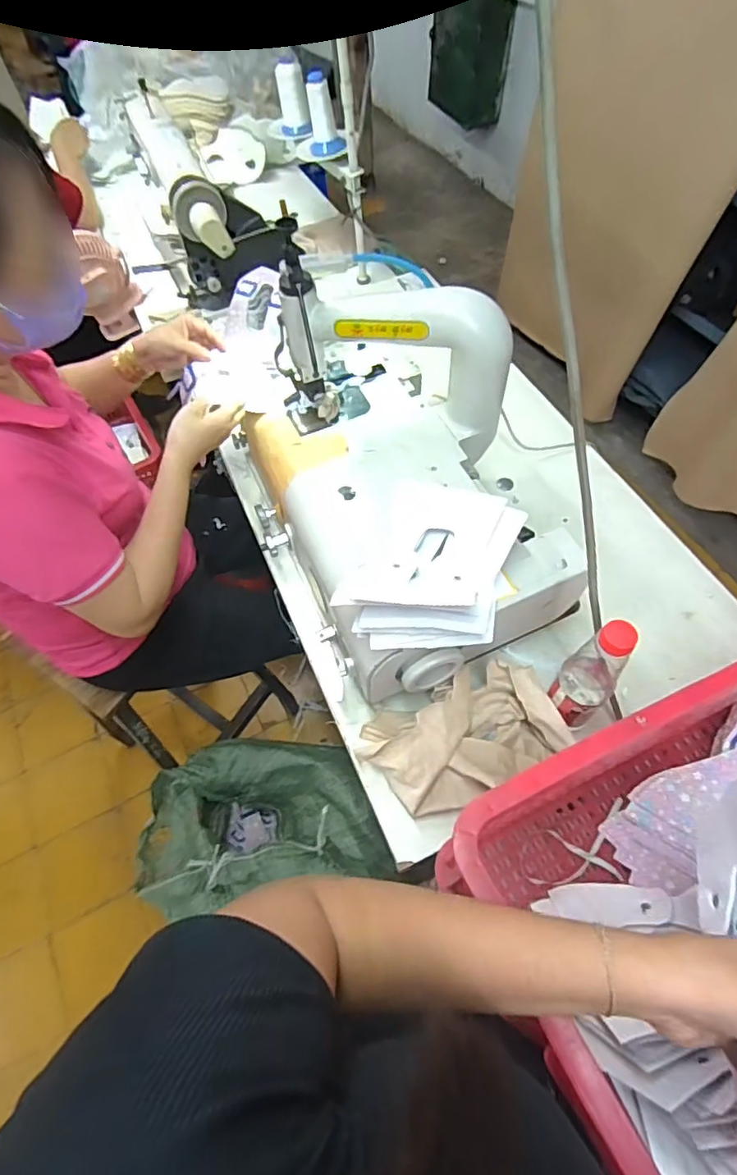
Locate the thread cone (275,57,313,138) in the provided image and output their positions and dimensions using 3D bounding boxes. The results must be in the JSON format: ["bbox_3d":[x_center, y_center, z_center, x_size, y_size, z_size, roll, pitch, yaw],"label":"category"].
[{"bbox_3d":[-0.147,-0.946,1.083,0.058,0.108,0.053,-7,60,0],"label":"thread cone"}]

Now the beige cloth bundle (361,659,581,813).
[{"bbox_3d":[0.101,0.168,0.625,0.211,0.070,0.127,-17,60,-6],"label":"beige cloth bundle"}]

